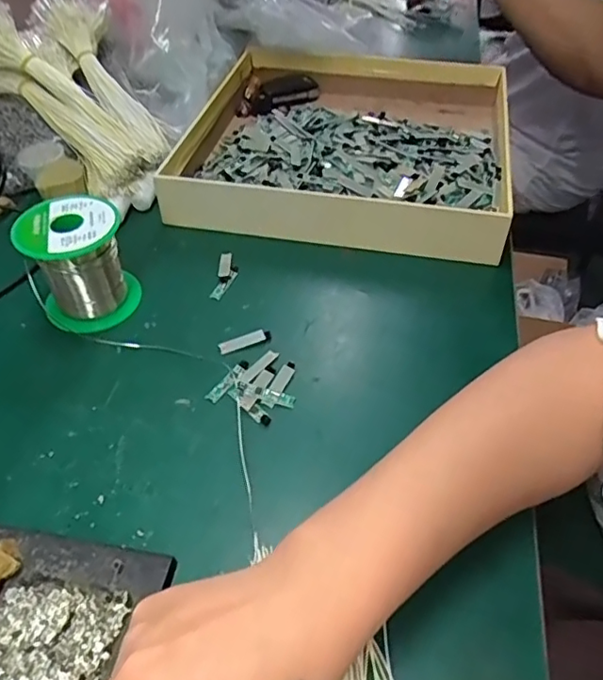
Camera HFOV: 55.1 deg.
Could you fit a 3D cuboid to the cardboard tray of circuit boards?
[{"bbox_3d":[0.048,-0.193,0.560,0.286,0.066,0.268,10,47,9],"label":"cardboard tray of circuit boards"}]

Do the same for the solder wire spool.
[{"bbox_3d":[-0.156,-0.055,0.412,0.063,0.073,0.063,0,46,0],"label":"solder wire spool"}]

